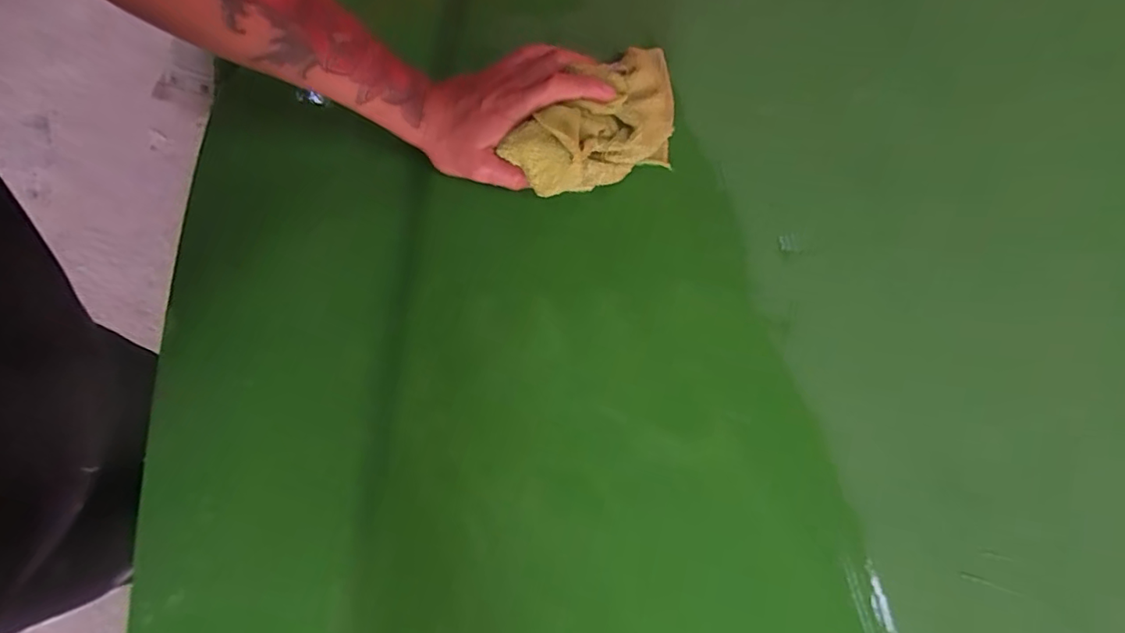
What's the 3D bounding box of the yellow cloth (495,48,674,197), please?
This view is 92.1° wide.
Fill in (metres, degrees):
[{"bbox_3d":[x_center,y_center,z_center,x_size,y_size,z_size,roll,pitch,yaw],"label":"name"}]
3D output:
[{"bbox_3d":[0.039,-0.150,0.422,0.157,0.044,0.078,-38,77,-13],"label":"yellow cloth"}]

